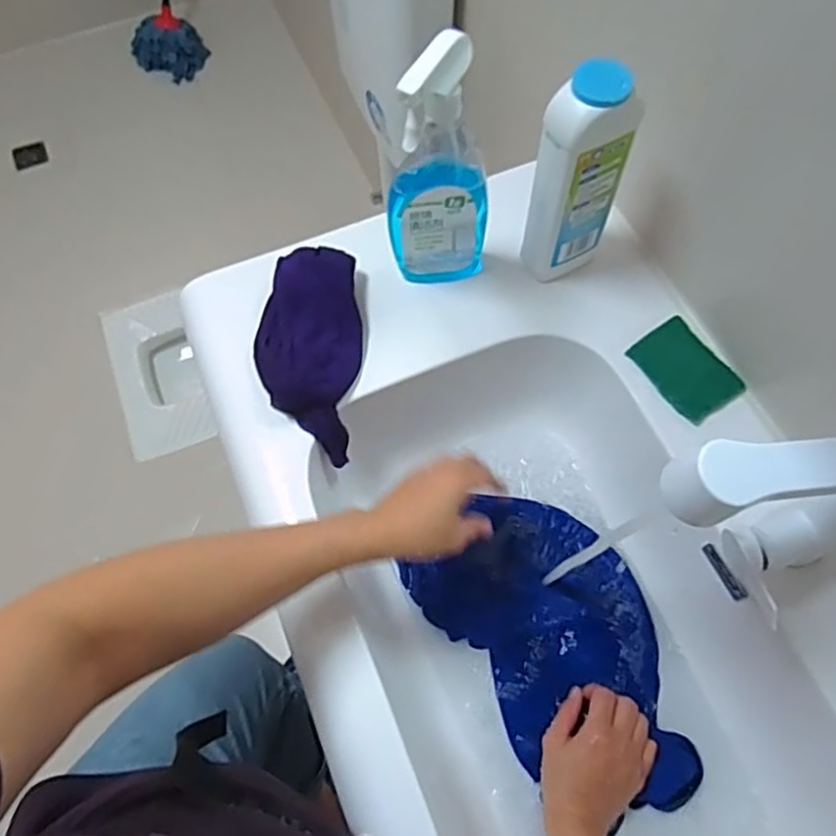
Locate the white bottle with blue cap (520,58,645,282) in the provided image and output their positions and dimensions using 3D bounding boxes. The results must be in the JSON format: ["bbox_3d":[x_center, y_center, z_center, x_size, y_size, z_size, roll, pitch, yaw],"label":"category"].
[{"bbox_3d":[0.149,-0.217,0.627,0.078,0.236,0.054,-27,68,-10],"label":"white bottle with blue cap"}]

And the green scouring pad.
[{"bbox_3d":[0.268,-0.049,0.658,0.075,0.009,0.100,-34,69,-13],"label":"green scouring pad"}]

